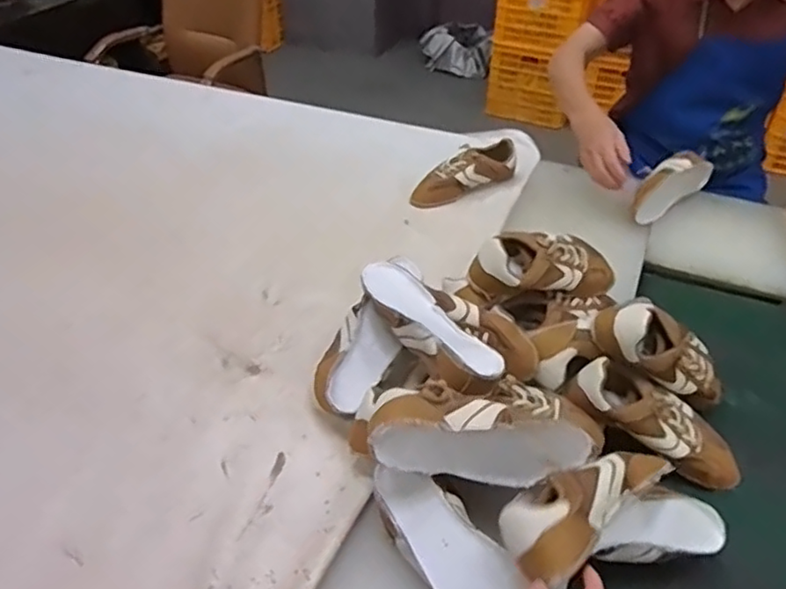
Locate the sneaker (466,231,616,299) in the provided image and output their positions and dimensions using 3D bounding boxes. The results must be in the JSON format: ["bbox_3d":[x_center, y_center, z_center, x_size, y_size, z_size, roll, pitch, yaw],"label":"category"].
[{"bbox_3d":[0.218,-0.043,0.887,0.219,0.094,0.075,-10,42,-10],"label":"sneaker"}]

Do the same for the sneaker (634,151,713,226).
[{"bbox_3d":[0.521,-0.205,1.190,0.228,0.089,0.061,-30,49,-29],"label":"sneaker"}]

